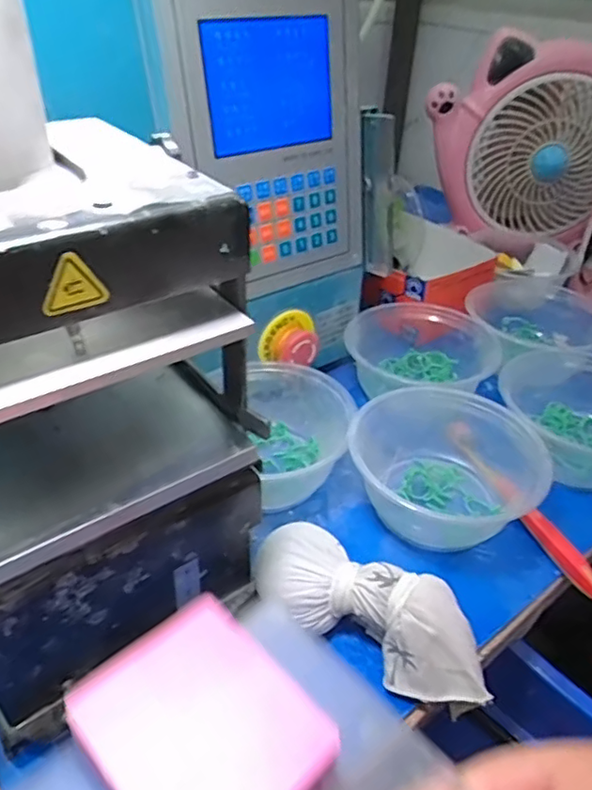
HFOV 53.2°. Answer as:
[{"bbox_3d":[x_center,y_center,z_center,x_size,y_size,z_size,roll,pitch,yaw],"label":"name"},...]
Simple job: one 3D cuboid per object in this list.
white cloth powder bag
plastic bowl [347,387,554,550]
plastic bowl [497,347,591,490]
[{"bbox_3d":[0.044,0.128,0.352,0.141,0.047,0.054,19,40,20],"label":"white cloth powder bag"},{"bbox_3d":[0.107,0.053,0.435,0.126,0.056,0.125,2,37,-1],"label":"plastic bowl"},{"bbox_3d":[0.239,0.022,0.486,0.130,0.060,0.136,2,37,-1],"label":"plastic bowl"}]

